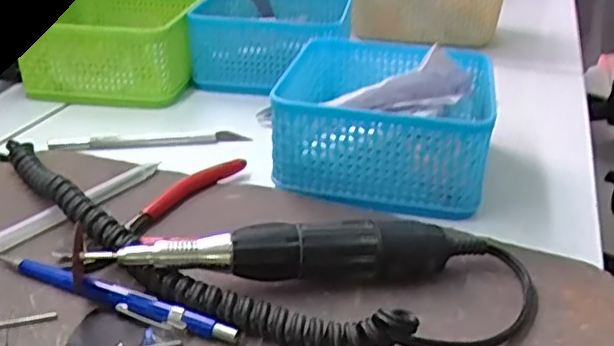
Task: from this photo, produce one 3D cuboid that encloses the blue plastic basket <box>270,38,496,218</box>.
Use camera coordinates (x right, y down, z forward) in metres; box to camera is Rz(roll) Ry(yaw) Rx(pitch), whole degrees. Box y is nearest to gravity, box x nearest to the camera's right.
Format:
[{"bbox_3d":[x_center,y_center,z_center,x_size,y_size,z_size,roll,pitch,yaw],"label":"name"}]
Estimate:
[{"bbox_3d":[0.048,-0.043,0.428,0.135,0.068,0.132,8,30,10],"label":"blue plastic basket"}]

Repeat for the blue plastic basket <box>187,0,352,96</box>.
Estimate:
[{"bbox_3d":[-0.033,-0.118,0.570,0.126,0.058,0.112,3,30,1],"label":"blue plastic basket"}]

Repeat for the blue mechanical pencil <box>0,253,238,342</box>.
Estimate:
[{"bbox_3d":[-0.094,0.057,0.303,0.134,0.008,0.011,14,32,20],"label":"blue mechanical pencil"}]

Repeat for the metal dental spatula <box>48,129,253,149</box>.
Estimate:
[{"bbox_3d":[-0.110,-0.024,0.459,0.136,0.008,0.011,-3,30,-9],"label":"metal dental spatula"}]

